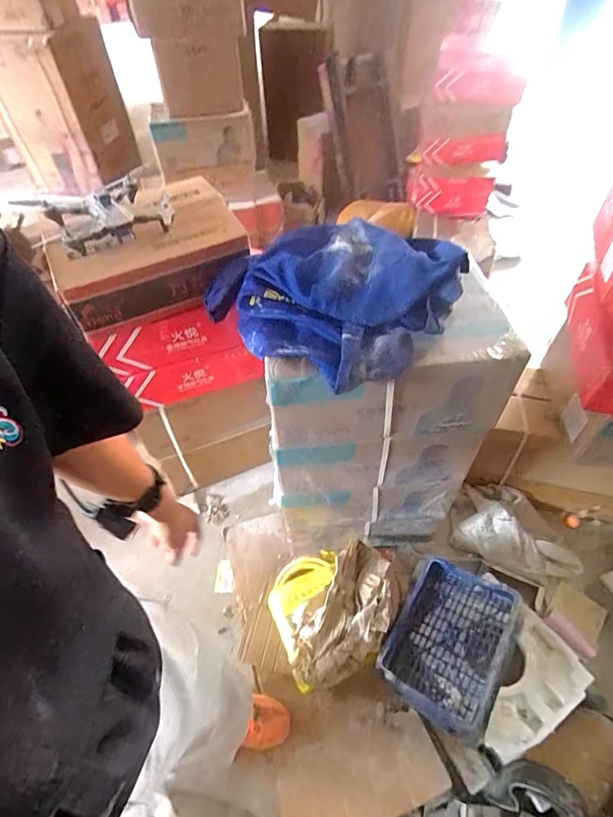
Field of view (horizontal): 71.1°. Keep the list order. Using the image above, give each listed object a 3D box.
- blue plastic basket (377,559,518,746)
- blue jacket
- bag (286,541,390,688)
[{"bbox_3d":[0.381,0.616,1.149,0.266,0.121,0.361,27,57,20],"label":"blue plastic basket"},{"bbox_3d":[0.033,-0.231,0.832,0.441,0.148,0.328,33,59,24],"label":"blue jacket"},{"bbox_3d":[0.105,0.576,1.198,0.366,0.104,0.230,-38,60,-26],"label":"bag"}]

